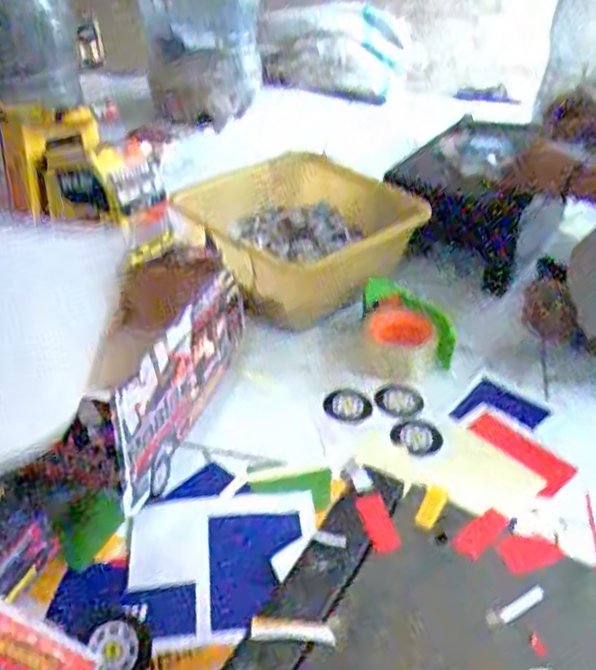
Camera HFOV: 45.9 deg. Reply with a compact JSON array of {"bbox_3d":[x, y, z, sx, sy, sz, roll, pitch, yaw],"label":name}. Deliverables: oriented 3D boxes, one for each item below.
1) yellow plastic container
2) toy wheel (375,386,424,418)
[{"bbox_3d":[0.005,-0.145,1.014,0.288,0.137,0.284,-11,39,-15],"label":"yellow plastic container"},{"bbox_3d":[0.118,0.077,0.823,0.054,0.011,0.047,3,38,3],"label":"toy wheel"}]

